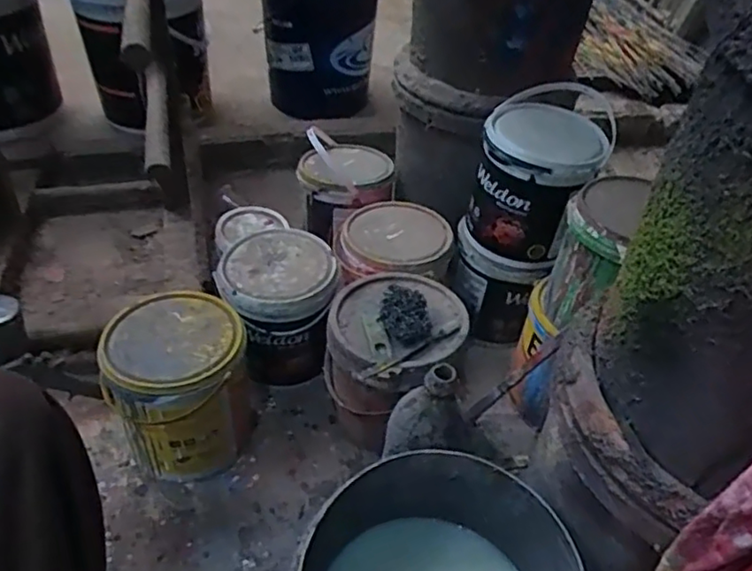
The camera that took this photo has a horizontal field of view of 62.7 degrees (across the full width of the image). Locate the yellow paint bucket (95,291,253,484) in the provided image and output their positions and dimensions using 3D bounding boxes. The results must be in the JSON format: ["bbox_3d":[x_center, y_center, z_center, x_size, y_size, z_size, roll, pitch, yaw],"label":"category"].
[{"bbox_3d":[-0.266,0.142,0.843,0.168,0.205,0.170,1,42,-1],"label":"yellow paint bucket"}]

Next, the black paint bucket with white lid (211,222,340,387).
[{"bbox_3d":[-0.152,0.039,0.970,0.168,0.194,0.162,1,42,-1],"label":"black paint bucket with white lid"}]

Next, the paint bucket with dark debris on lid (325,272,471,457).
[{"bbox_3d":[0.020,0.106,0.873,0.181,0.227,0.210,7,42,-1],"label":"paint bucket with dark debris on lid"}]

